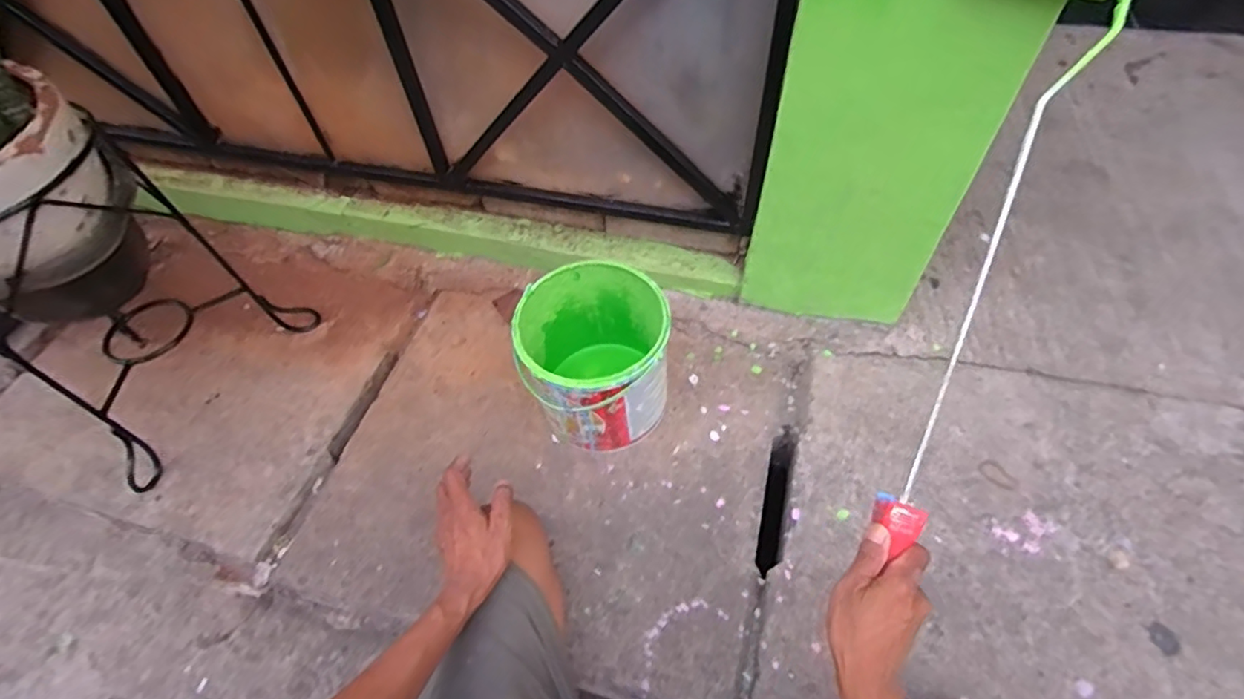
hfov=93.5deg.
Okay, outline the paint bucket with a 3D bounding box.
[{"bbox_3d":[-0.034,0.018,0.766,0.174,0.192,0.183,-2,54,3],"label":"paint bucket"}]

